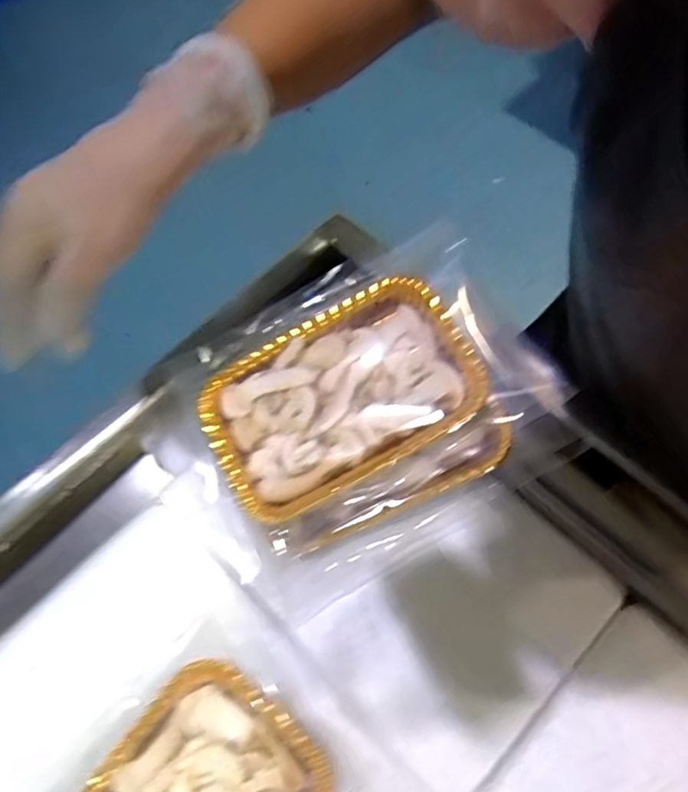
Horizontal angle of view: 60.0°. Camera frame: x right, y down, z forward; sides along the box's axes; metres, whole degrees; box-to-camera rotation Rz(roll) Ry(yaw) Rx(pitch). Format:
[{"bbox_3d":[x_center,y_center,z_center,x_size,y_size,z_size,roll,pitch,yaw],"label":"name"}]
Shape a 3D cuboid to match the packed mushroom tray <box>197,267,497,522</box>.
[{"bbox_3d":[-0.003,0.000,0.425,0.189,0.032,0.121,-26,67,-9],"label":"packed mushroom tray"}]

